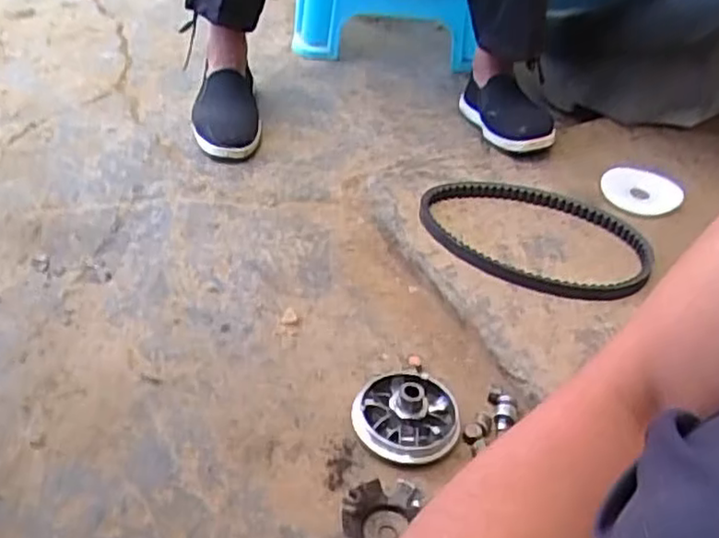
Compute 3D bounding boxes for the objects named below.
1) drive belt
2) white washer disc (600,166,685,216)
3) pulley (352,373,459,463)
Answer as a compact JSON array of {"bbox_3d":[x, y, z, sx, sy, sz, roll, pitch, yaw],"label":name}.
[{"bbox_3d":[0.218,-0.044,0.884,0.289,0.019,0.202,18,41,13],"label":"drive belt"},{"bbox_3d":[0.389,-0.112,0.961,0.106,0.015,0.101,3,39,-2],"label":"white washer disc"},{"bbox_3d":[0.047,0.136,0.676,0.103,0.047,0.100,18,41,15],"label":"pulley"}]

